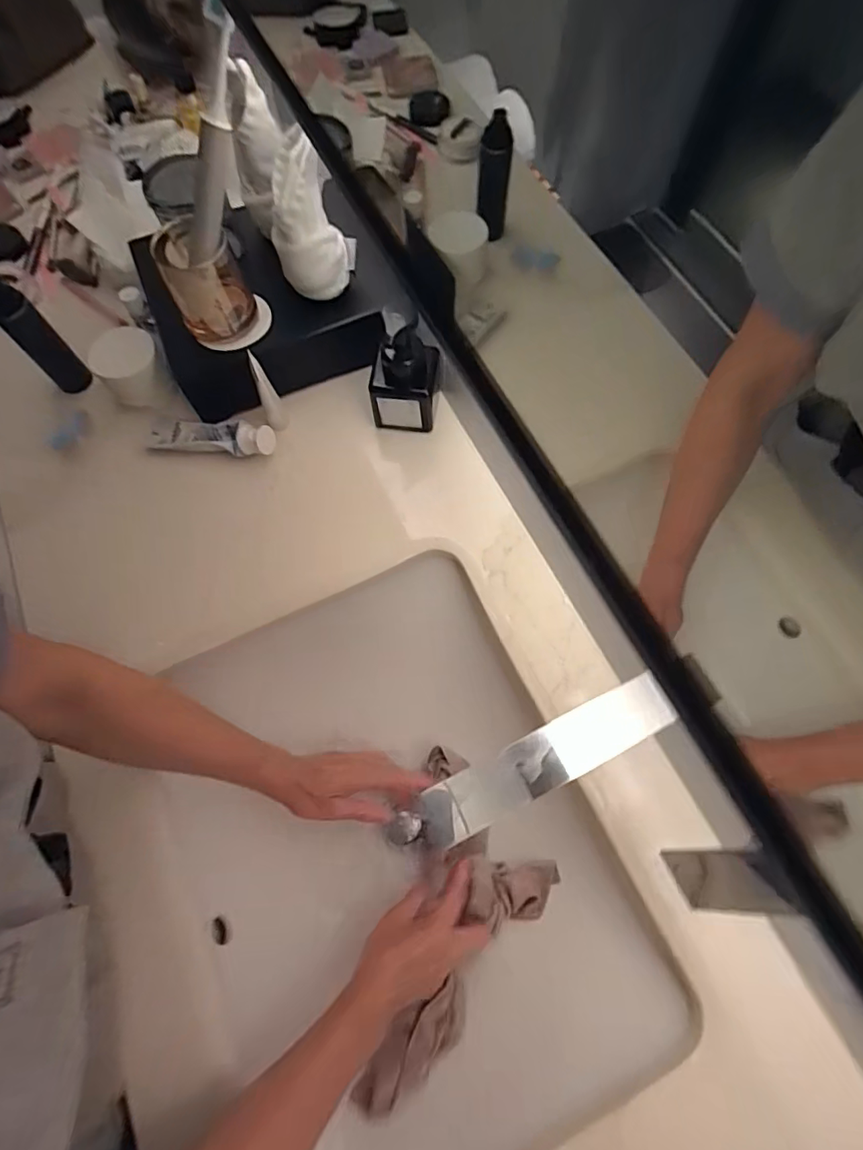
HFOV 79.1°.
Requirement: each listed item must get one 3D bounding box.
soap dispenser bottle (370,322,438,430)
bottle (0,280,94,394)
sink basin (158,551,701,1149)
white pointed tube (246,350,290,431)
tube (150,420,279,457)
[{"bbox_3d":[-0.029,-0.212,0.539,0.067,0.121,0.065,5,69,3],"label":"soap dispenser bottle"},{"bbox_3d":[-0.419,-0.249,0.563,0.034,0.132,0.037,40,75,15],"label":"bottle"},{"bbox_3d":[-0.039,0.258,0.514,0.392,0.126,0.451,-29,71,-9],"label":"sink basin"},{"bbox_3d":[-0.176,-0.194,0.558,0.023,0.090,0.030,-22,70,-7],"label":"white pointed tube"},{"bbox_3d":[-0.247,-0.155,0.574,0.148,0.029,0.044,9,70,5],"label":"tube"}]

